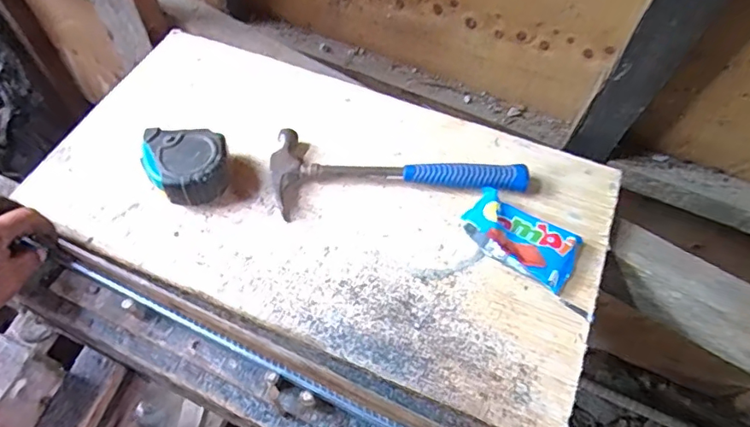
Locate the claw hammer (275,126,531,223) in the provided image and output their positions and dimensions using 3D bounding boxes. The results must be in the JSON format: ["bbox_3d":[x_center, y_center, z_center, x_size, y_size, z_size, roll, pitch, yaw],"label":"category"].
[{"bbox_3d":[0.023,-0.047,0.543,0.256,0.029,0.087,0,59,-2],"label":"claw hammer"}]

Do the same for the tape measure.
[{"bbox_3d":[-0.188,-0.044,0.524,0.083,0.045,0.078,-4,59,-5],"label":"tape measure"}]

